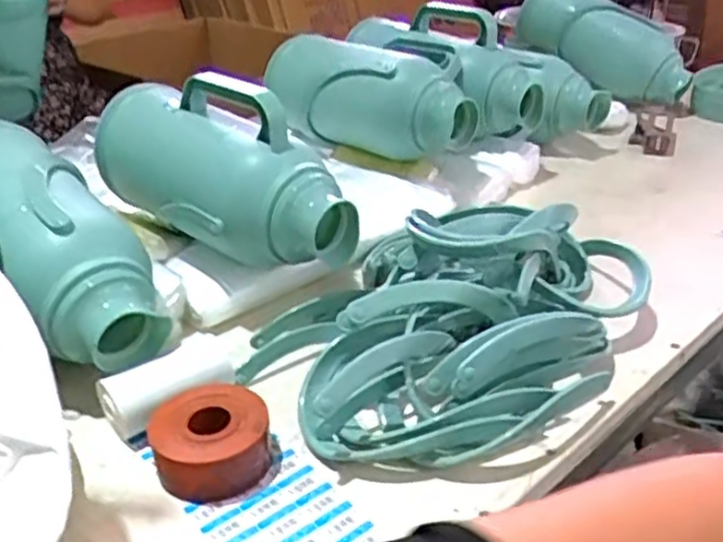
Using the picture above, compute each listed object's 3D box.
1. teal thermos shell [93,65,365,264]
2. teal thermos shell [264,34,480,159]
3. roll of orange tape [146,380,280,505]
[{"bbox_3d":[-0.170,-0.129,0.846,0.349,0.164,0.116,24,38,38],"label":"teal thermos shell"},{"bbox_3d":[0.029,-0.281,1.165,0.178,0.157,0.351,-27,38,-37],"label":"teal thermos shell"},{"bbox_3d":[-0.127,0.145,0.636,0.101,0.052,0.100,-2,29,1],"label":"roll of orange tape"}]

